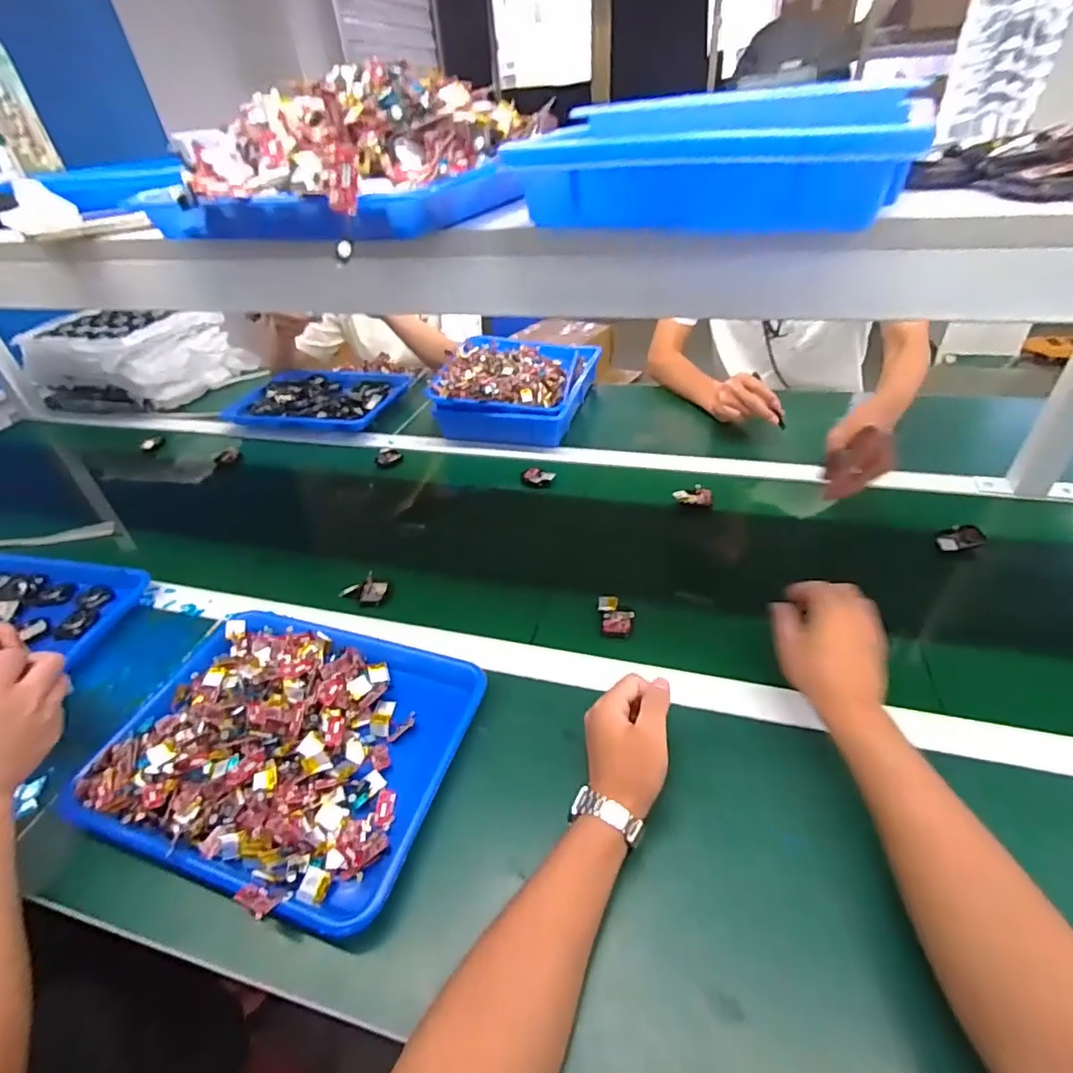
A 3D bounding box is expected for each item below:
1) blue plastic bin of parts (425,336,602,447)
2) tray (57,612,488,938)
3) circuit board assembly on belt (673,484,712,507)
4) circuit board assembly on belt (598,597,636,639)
[{"bbox_3d":[-0.035,-0.311,1.077,0.258,0.093,0.345,7,41,16],"label":"blue plastic bin of parts"},{"bbox_3d":[-0.239,0.193,0.524,0.331,0.051,0.256,8,41,17],"label":"tray"},{"bbox_3d":[0.234,-0.062,0.813,0.056,0.017,0.031,3,40,12],"label":"circuit board assembly on belt"},{"bbox_3d":[0.093,0.093,0.636,0.038,0.018,0.048,-6,39,0],"label":"circuit board assembly on belt"}]

